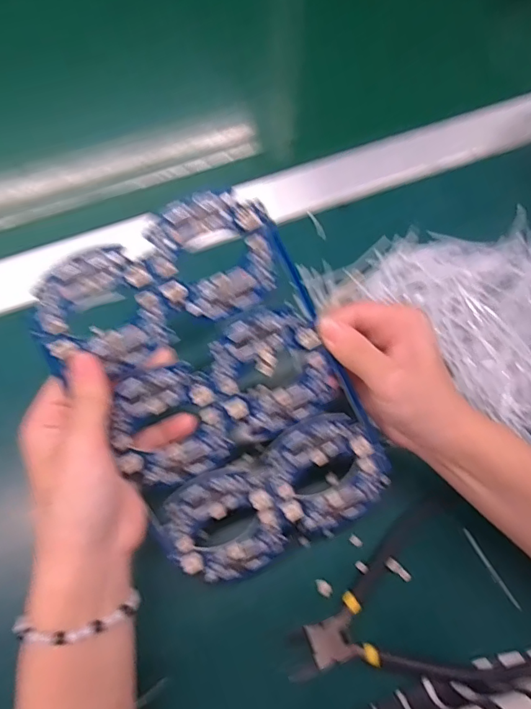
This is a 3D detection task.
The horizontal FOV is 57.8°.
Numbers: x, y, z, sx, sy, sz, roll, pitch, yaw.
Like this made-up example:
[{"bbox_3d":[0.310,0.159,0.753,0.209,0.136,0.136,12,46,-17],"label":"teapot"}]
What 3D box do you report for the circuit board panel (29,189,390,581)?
[{"bbox_3d":[-0.024,0.024,0.263,0.131,0.009,0.197,-28,100,-2],"label":"circuit board panel"}]

